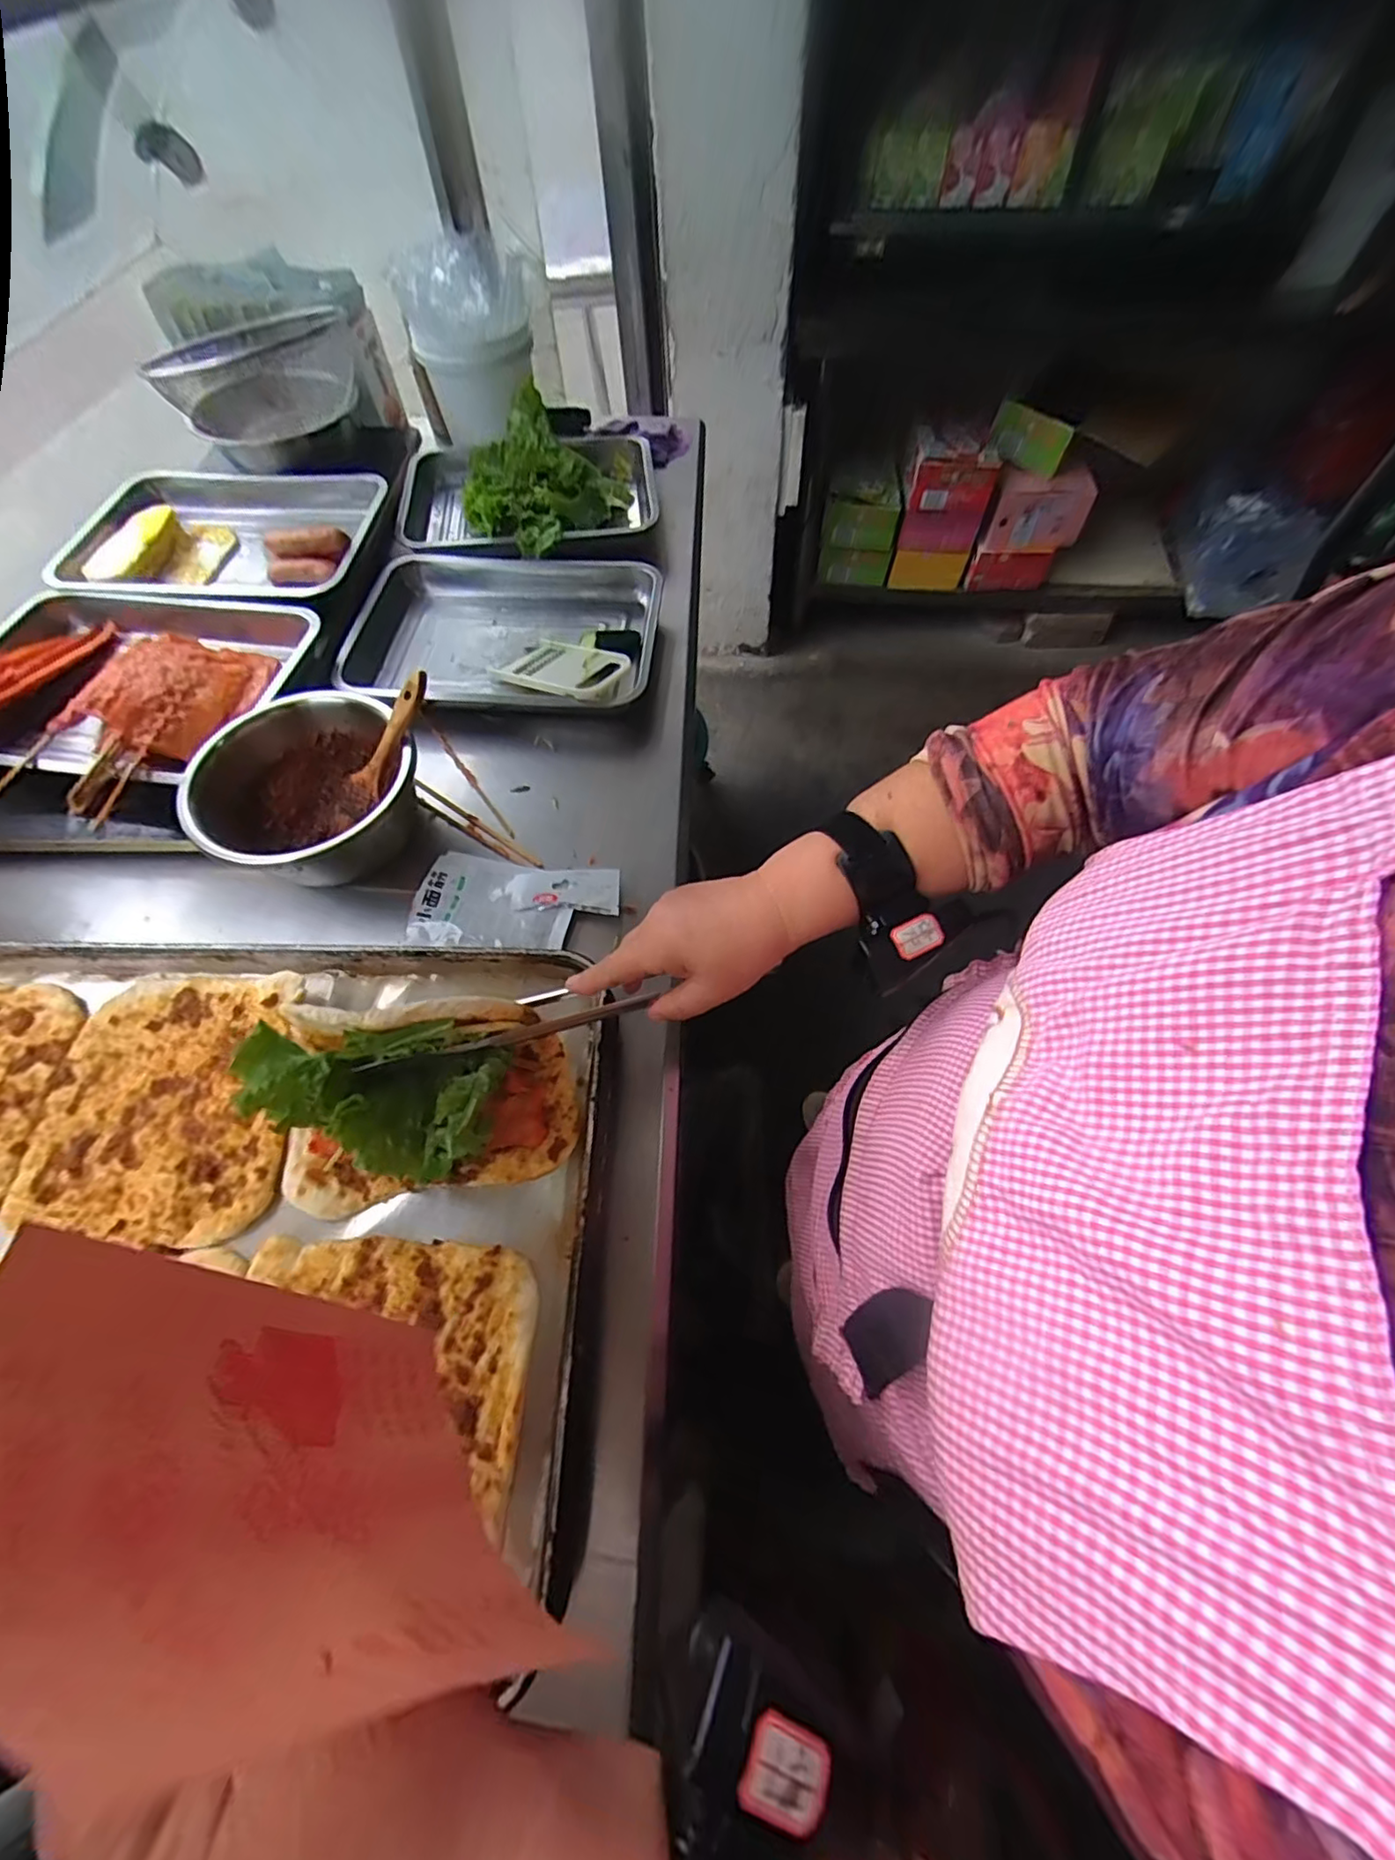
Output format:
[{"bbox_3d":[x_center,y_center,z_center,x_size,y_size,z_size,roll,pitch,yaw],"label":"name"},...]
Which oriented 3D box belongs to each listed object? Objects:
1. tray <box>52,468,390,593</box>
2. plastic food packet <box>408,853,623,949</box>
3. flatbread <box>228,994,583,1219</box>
[{"bbox_3d":[-0.608,-0.499,0.789,0.375,0.043,0.268,-2,60,1],"label":"tray"},{"bbox_3d":[-0.169,-0.026,0.579,0.185,0.017,0.085,4,61,5],"label":"plastic food packet"},{"bbox_3d":[-0.181,0.109,0.398,0.186,0.094,0.104,-3,60,1],"label":"flatbread"}]

